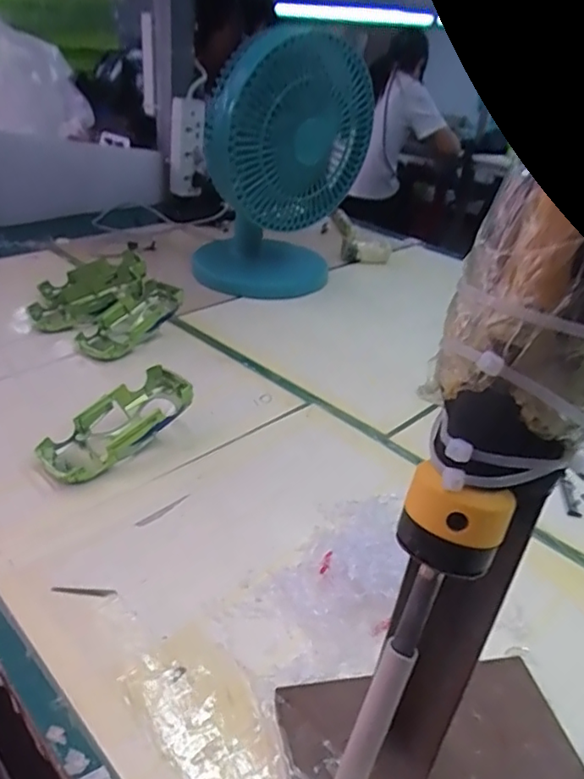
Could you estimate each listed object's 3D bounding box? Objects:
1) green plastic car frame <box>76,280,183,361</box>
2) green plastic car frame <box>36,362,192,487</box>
[{"bbox_3d":[-0.183,-0.075,0.672,0.059,0.034,0.132,21,48,25],"label":"green plastic car frame"},{"bbox_3d":[-0.146,0.030,0.498,0.132,0.043,0.060,-24,42,-38],"label":"green plastic car frame"}]

